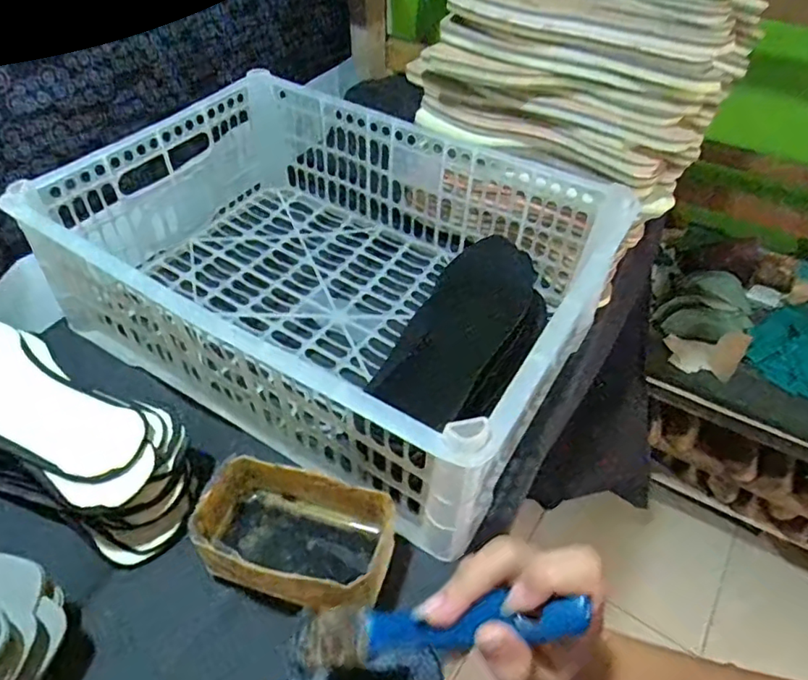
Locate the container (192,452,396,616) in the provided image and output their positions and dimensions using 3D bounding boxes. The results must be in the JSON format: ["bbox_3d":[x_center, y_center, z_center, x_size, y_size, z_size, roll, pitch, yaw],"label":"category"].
[{"bbox_3d":[-0.074,0.134,0.389,0.127,0.064,0.083,9,47,8],"label":"container"}]

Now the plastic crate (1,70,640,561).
[{"bbox_3d":[-0.058,-0.071,0.523,0.431,0.145,0.326,25,51,21],"label":"plastic crate"}]

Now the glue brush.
[{"bbox_3d":[0.007,0.134,0.260,0.157,0.012,0.025,-22,39,29],"label":"glue brush"}]

